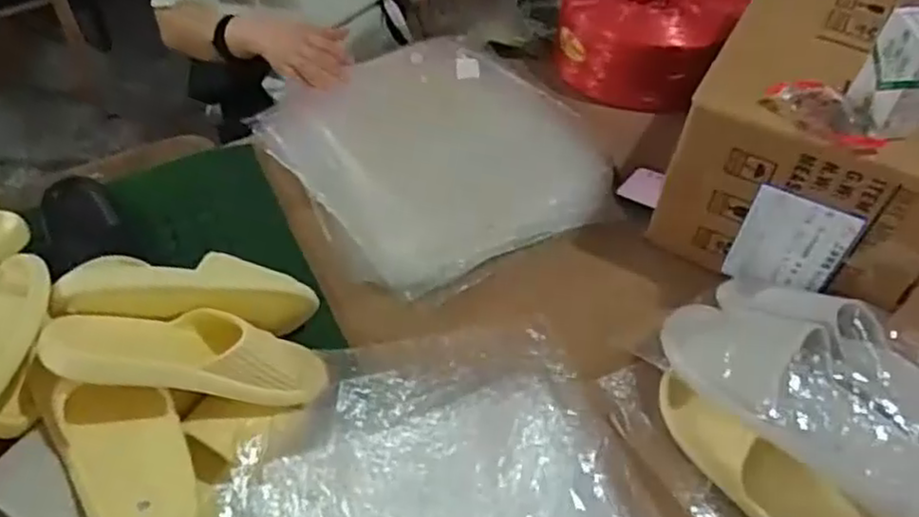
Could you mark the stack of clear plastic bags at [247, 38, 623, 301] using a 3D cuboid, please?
[{"bbox_3d":[-0.035,-0.152,0.973,0.381,0.054,0.402,-23,55,-20],"label":"stack of clear plastic bags"}]

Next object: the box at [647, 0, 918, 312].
[{"bbox_3d":[0.448,-0.169,0.855,0.280,0.222,0.364,25,54,17],"label":"box"}]

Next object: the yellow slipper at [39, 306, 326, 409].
[{"bbox_3d":[-0.241,0.082,0.666,0.246,0.077,0.093,12,47,-23],"label":"yellow slipper"}]

